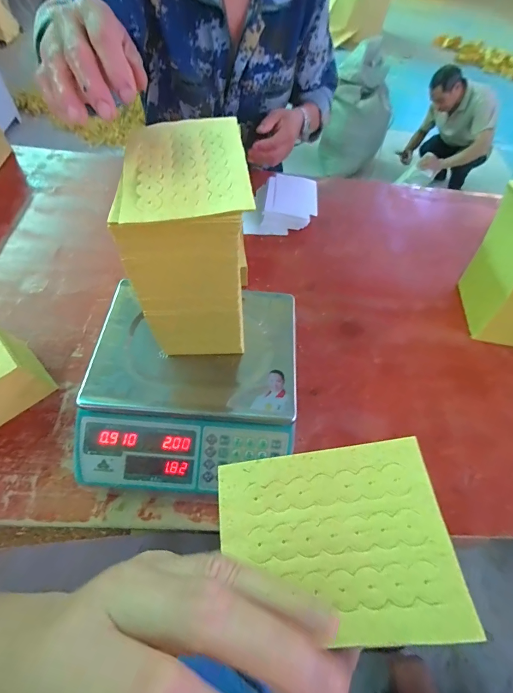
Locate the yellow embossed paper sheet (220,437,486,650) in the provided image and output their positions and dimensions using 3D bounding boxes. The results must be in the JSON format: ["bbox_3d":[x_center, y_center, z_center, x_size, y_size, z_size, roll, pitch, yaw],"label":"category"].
[{"bbox_3d":[0.052,0.137,0.233,0.157,0.009,0.117,-11,59,8],"label":"yellow embossed paper sheet"}]

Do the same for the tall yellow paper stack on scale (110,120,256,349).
[{"bbox_3d":[-0.077,-0.111,0.415,0.119,0.255,0.155,-1,58,-5],"label":"tall yellow paper stack on scale"}]

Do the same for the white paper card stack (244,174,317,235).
[{"bbox_3d":[0.064,-0.360,0.822,0.172,0.046,0.203,7,58,0],"label":"white paper card stack"}]

